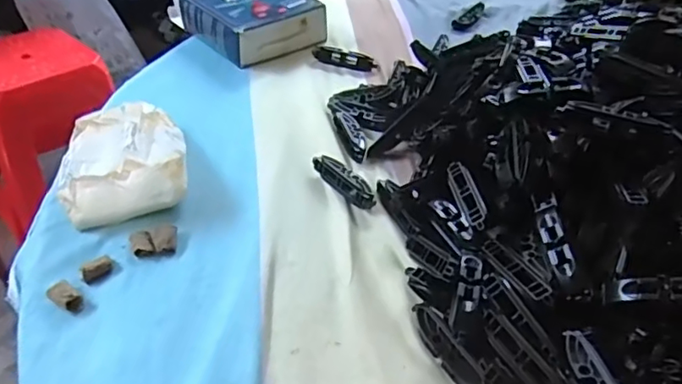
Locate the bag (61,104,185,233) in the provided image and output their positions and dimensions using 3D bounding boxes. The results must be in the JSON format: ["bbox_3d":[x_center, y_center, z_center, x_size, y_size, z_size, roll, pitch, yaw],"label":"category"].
[{"bbox_3d":[-0.200,-0.036,0.535,0.112,0.040,0.148,-14,43,-19],"label":"bag"}]

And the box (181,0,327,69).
[{"bbox_3d":[-0.114,-0.229,0.769,0.145,0.047,0.149,-28,49,-31],"label":"box"}]

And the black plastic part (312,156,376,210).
[{"bbox_3d":[0.005,-0.010,0.541,0.020,0.017,0.077,-27,49,-31],"label":"black plastic part"}]

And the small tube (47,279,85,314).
[{"bbox_3d":[-0.201,0.077,0.431,0.029,0.008,0.015,27,46,26],"label":"small tube"}]

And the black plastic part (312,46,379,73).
[{"bbox_3d":[0.007,-0.167,0.738,0.083,0.018,0.019,15,42,13],"label":"black plastic part"}]

